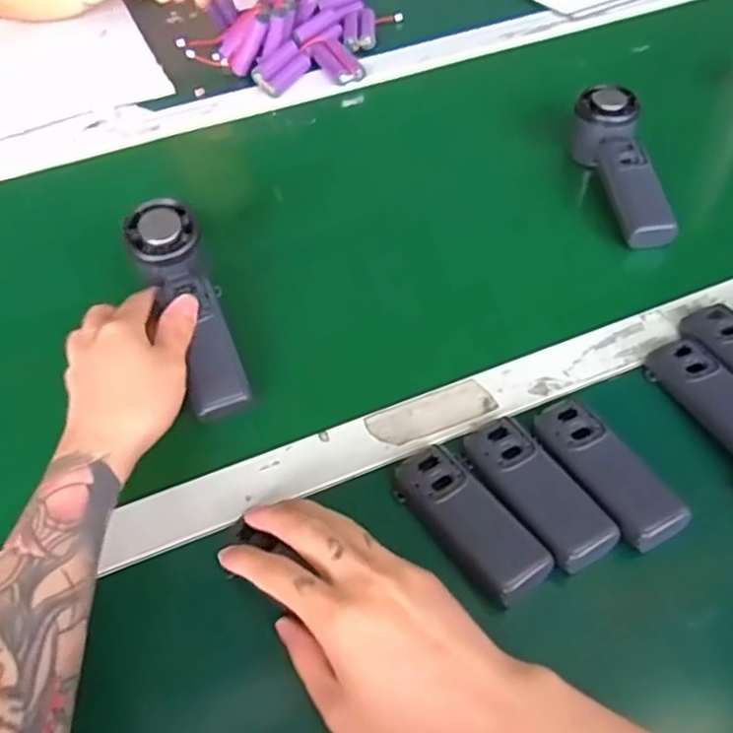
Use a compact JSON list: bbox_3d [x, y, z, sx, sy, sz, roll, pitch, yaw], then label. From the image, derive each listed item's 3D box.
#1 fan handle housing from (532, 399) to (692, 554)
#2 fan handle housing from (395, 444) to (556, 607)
[{"bbox_3d":[0.149,0.065,0.427,0.039,0.019,0.104,-24,55,-15],"label":"fan handle housing"},{"bbox_3d":[0.061,0.091,0.411,0.040,0.015,0.106,-33,58,-21],"label":"fan handle housing"}]

